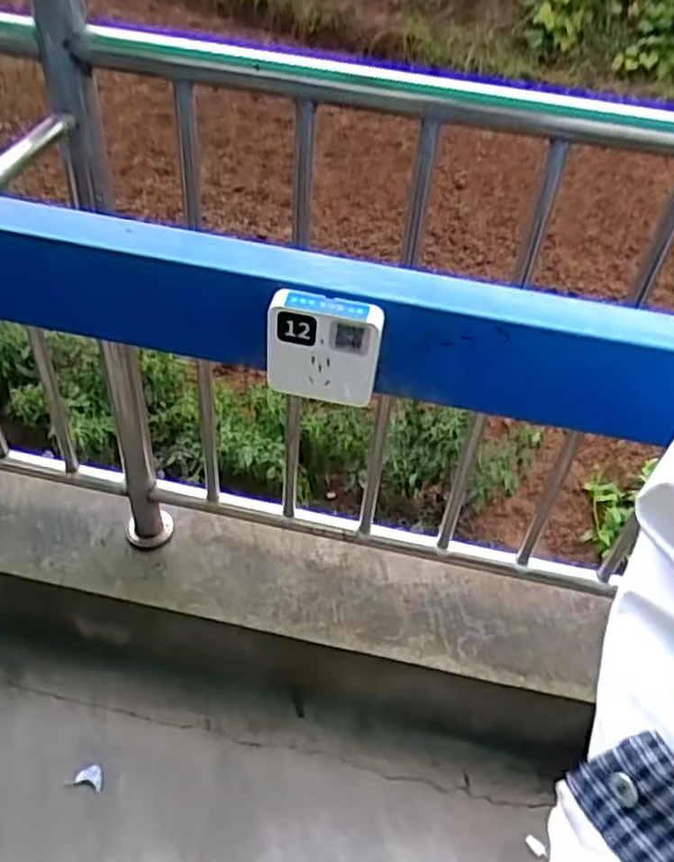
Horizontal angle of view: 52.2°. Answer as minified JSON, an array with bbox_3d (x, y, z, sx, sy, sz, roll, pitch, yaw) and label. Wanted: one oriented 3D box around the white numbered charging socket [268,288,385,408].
[{"bbox_3d":[-0.011,-0.062,0.555,0.087,0.095,0.023,10,43,4],"label":"white numbered charging socket"}]

